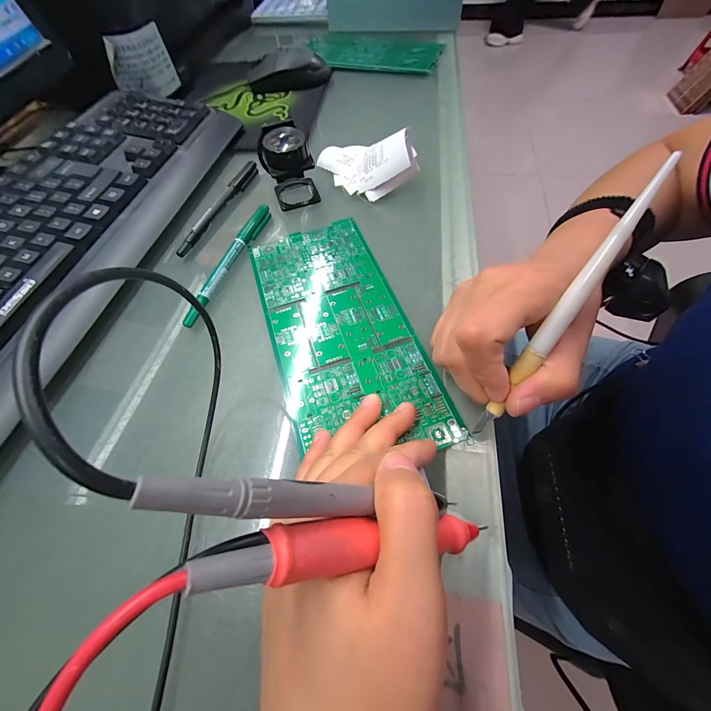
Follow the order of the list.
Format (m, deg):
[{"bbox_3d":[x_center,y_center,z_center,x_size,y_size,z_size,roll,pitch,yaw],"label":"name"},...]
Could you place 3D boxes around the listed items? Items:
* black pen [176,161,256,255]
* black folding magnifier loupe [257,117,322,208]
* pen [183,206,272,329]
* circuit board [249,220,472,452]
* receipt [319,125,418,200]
[{"bbox_3d":[-0.133,-0.147,0.295,0.012,0.011,0.136,17,64,10],"label":"black pen"},{"bbox_3d":[-0.062,-0.180,0.284,0.045,0.055,0.050,-10,62,-4],"label":"black folding magnifier loupe"},{"bbox_3d":[-0.107,-0.082,0.257,0.013,0.010,0.139,14,63,9],"label":"pen"},{"bbox_3d":[-0.014,-0.026,0.225,0.101,0.006,0.209,-18,63,-8],"label":"circuit board"},{"bbox_3d":[0.009,-0.198,0.305,0.116,0.040,0.067,23,64,28],"label":"receipt"}]

